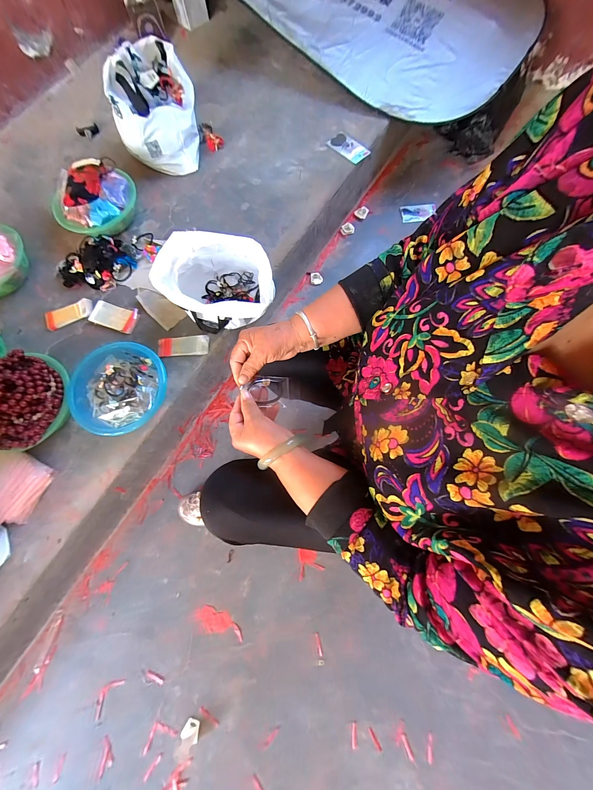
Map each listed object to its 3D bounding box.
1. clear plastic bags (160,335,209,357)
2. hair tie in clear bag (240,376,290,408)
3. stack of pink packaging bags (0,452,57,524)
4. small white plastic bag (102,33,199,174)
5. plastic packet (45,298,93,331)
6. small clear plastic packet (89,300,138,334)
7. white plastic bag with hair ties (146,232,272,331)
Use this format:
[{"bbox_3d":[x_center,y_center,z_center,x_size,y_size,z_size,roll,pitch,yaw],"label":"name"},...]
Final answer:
[{"bbox_3d":[-0.307,-0.136,0.740,0.132,0.008,0.058,-3,75,2],"label":"clear plastic bags"},{"bbox_3d":[-0.044,-0.006,0.430,0.068,0.014,0.048,1,83,-24],"label":"hair tie in clear bag"},{"bbox_3d":[-0.635,0.218,0.622,0.088,0.024,0.146,30,75,-29],"label":"stack of pink packaging bags"},{"bbox_3d":[-0.432,-0.909,0.845,0.210,0.191,0.318,-5,75,1],"label":"small white plastic bag"},{"bbox_3d":[-0.645,-0.229,0.772,0.131,0.022,0.054,-23,76,-4],"label":"plastic packet"},{"bbox_3d":[-0.508,-0.219,0.761,0.127,0.014,0.070,14,77,6],"label":"small clear plastic packet"},{"bbox_3d":[-0.206,-0.297,0.708,0.281,0.161,0.212,-7,75,1],"label":"white plastic bag with hair ties"}]

